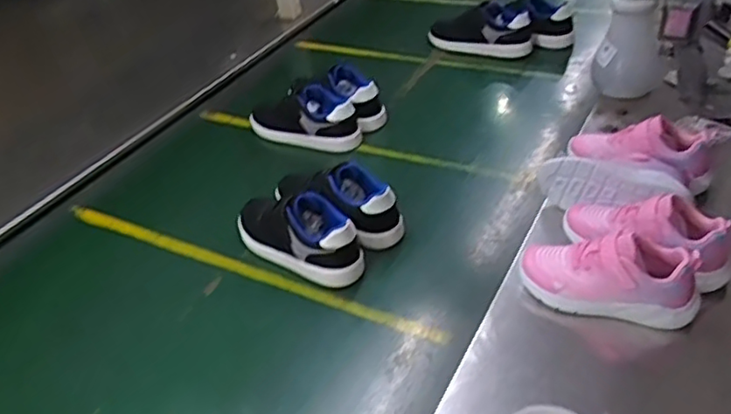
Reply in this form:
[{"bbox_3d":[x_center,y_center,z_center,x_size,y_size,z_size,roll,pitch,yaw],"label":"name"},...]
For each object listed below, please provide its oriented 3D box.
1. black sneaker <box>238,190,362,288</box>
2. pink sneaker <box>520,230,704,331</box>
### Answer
[{"bbox_3d":[-0.100,0.026,0.893,0.205,0.099,0.077,24,47,32],"label":"black sneaker"},{"bbox_3d":[0.281,0.082,0.731,0.198,0.100,0.072,6,40,18],"label":"pink sneaker"}]

